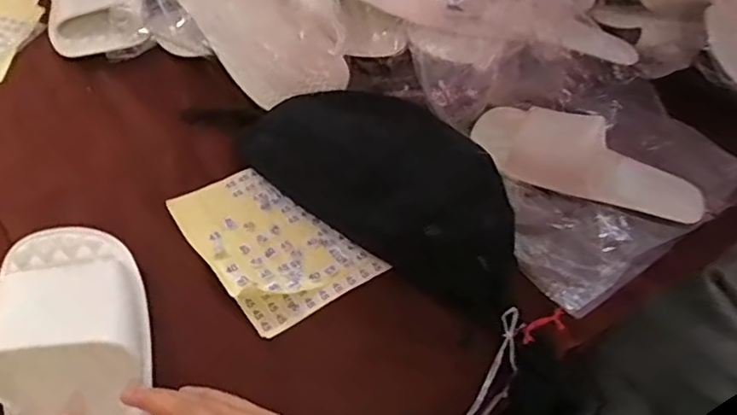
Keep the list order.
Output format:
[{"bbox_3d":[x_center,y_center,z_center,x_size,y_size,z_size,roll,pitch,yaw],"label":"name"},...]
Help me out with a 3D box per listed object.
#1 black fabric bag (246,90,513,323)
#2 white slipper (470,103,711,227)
[{"bbox_3d":[0.018,-0.032,0.578,0.298,0.064,0.129,30,55,17],"label":"black fabric bag"},{"bbox_3d":[0.227,-0.055,0.628,0.237,0.043,0.099,16,52,7],"label":"white slipper"}]

